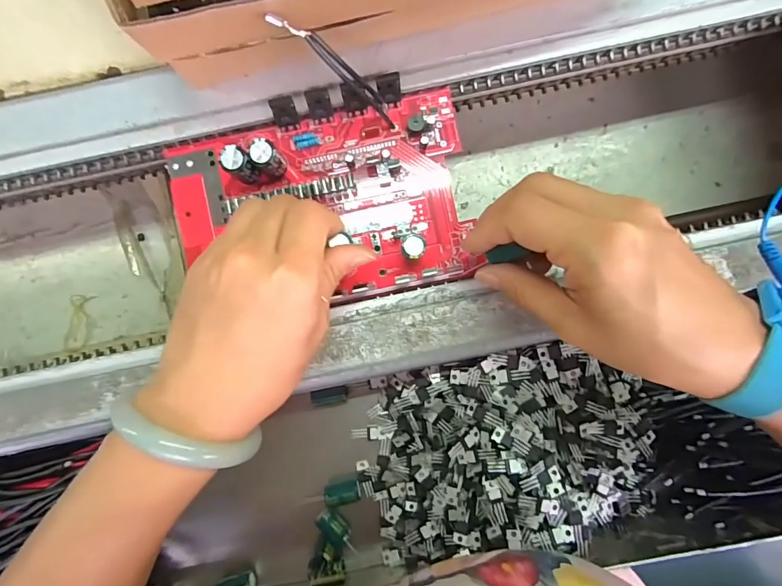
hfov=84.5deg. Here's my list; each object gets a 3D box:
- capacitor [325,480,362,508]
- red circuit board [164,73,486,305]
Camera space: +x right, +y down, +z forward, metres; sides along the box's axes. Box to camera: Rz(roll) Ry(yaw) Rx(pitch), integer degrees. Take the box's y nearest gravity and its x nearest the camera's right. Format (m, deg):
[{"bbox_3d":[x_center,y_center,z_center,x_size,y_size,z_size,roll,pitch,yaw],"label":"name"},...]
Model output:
[{"bbox_3d":[-0.037,0.152,0.329,0.026,0.016,0.013,-9,92,0],"label":"capacitor"},{"bbox_3d":[-0.047,-0.061,0.284,0.195,0.032,0.135,-11,92,0],"label":"red circuit board"}]

